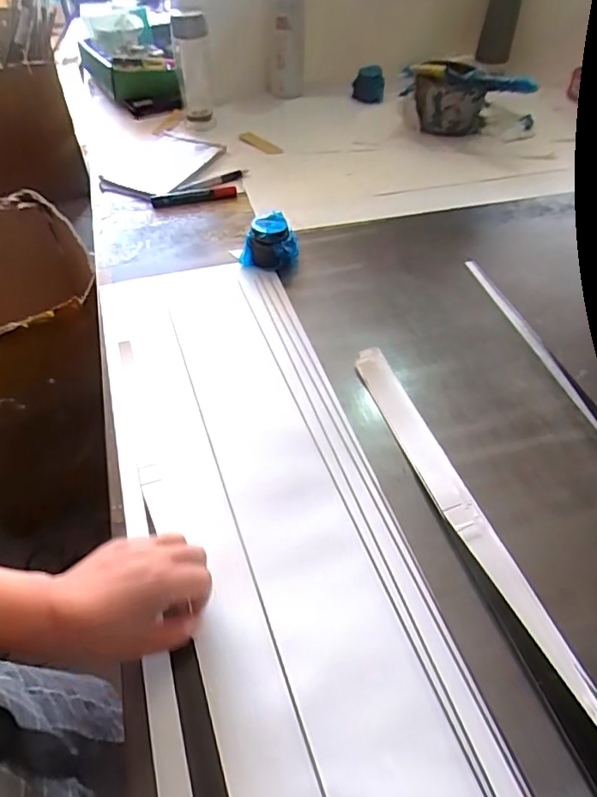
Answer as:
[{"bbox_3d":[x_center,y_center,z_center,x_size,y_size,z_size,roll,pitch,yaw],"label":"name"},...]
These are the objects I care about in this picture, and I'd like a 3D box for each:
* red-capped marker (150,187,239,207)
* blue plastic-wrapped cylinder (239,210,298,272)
[{"bbox_3d":[-0.168,-0.325,0.848,0.134,0.010,0.024,-8,51,-8],"label":"red-capped marker"},{"bbox_3d":[-0.036,-0.210,0.713,0.073,0.058,0.061,20,53,15],"label":"blue plastic-wrapped cylinder"}]

